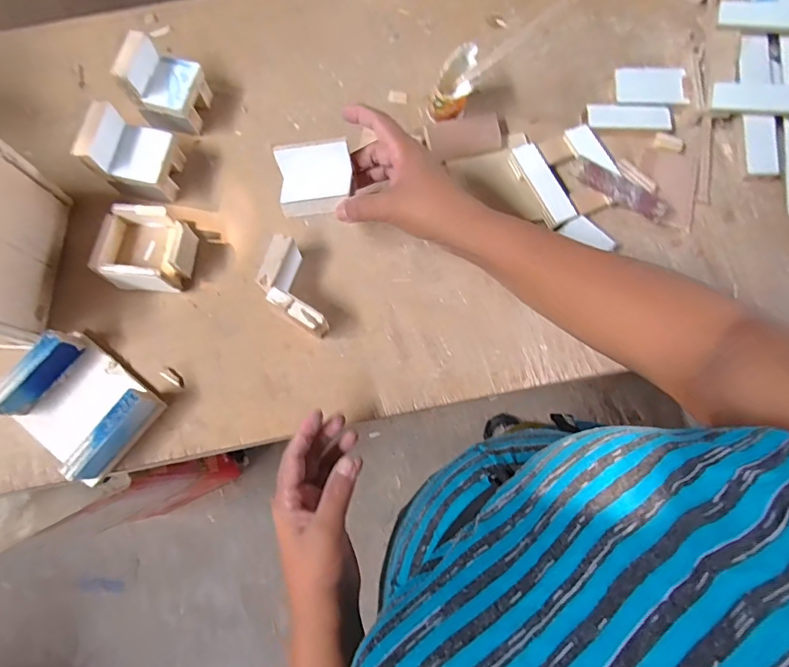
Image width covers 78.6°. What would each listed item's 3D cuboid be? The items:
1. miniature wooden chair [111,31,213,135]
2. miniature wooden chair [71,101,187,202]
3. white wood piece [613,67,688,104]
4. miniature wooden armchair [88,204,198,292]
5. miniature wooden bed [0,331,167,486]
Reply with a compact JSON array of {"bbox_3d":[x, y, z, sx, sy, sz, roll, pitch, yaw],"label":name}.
[{"bbox_3d":[-0.239,-0.257,0.506,0.061,0.076,0.060,13,79,3],"label":"miniature wooden chair"},{"bbox_3d":[-0.261,-0.178,0.488,0.066,0.076,0.063,12,79,3],"label":"miniature wooden chair"},{"bbox_3d":[0.277,-0.267,0.521,0.071,0.008,0.042,1,85,0],"label":"white wood piece"},{"bbox_3d":[-0.247,-0.081,0.480,0.075,0.048,0.078,6,78,2],"label":"miniature wooden armchair"},{"bbox_3d":[-0.290,0.069,0.446,0.117,0.051,0.097,34,81,7],"label":"miniature wooden bed"}]

